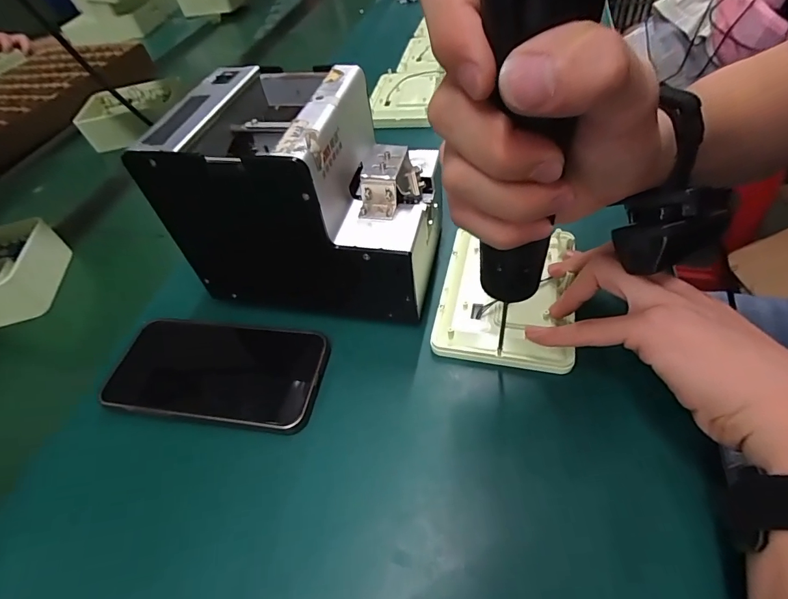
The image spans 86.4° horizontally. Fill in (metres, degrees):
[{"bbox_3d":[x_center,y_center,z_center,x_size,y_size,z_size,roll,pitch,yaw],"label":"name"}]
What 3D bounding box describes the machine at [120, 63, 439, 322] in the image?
[{"bbox_3d":[-0.059,-0.083,0.330,0.179,0.151,0.129,4,51,14],"label":"machine"}]

